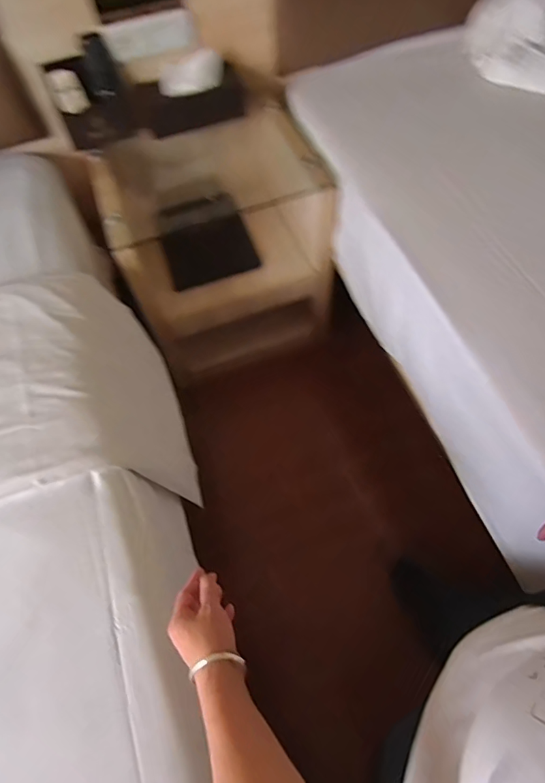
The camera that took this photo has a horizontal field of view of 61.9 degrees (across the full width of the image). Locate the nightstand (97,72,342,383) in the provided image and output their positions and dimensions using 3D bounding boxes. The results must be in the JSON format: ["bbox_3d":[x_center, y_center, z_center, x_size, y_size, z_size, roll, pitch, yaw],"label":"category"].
[{"bbox_3d":[-0.154,-0.473,1.229,0.510,0.400,0.426,-16,60,-6],"label":"nightstand"}]

